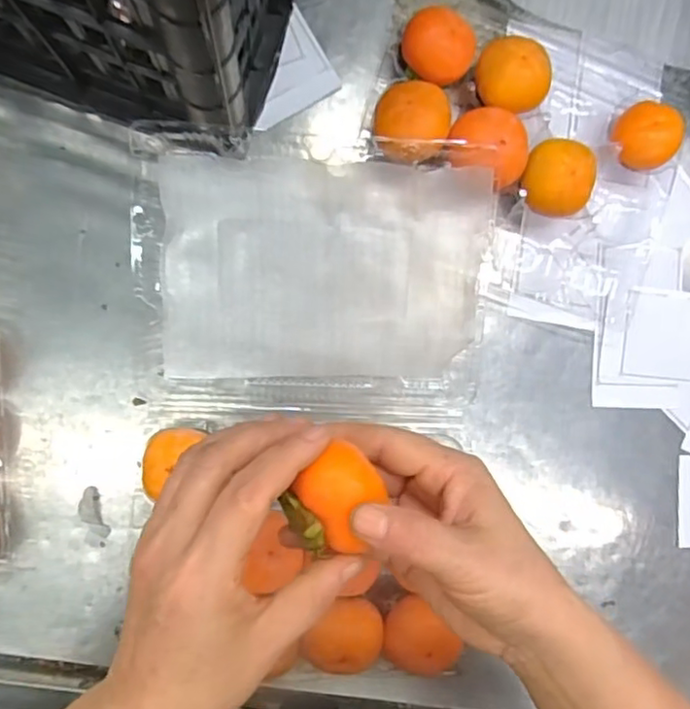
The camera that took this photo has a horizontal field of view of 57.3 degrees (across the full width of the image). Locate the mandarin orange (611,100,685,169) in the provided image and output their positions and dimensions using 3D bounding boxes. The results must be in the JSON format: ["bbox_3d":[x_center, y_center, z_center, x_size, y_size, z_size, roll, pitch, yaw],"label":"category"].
[{"bbox_3d":[0.210,-0.153,0.449,0.042,0.040,0.044,0,89,-6],"label":"mandarin orange"}]

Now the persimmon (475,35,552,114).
[{"bbox_3d":[0.112,-0.188,0.426,0.046,0.033,0.048,0,89,-6],"label":"persimmon"}]

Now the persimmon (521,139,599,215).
[{"bbox_3d":[0.145,-0.120,0.442,0.048,0.043,0.049,0,89,-6],"label":"persimmon"}]

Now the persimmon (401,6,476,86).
[{"bbox_3d":[0.061,-0.203,0.429,0.047,0.037,0.045,0,89,-6],"label":"persimmon"}]

